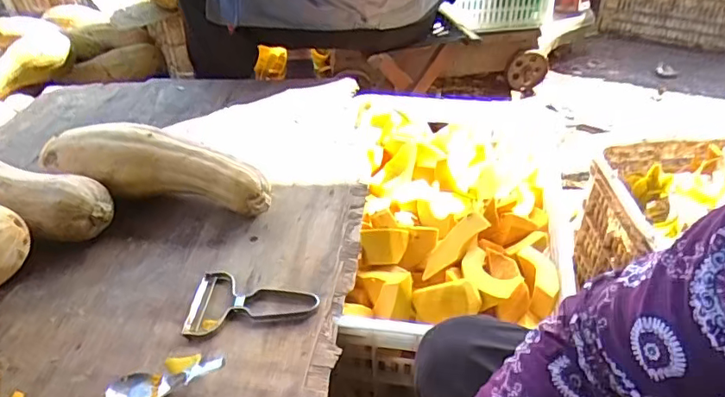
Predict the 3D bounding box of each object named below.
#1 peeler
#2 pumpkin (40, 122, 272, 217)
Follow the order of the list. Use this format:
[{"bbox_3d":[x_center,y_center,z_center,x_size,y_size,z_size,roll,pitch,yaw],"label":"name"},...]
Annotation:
[{"bbox_3d":[-0.125,0.114,0.615,0.147,0.009,0.084,-4,40,-2],"label":"peeler"},{"bbox_3d":[-0.280,-0.039,0.737,0.326,0.096,0.085,5,41,8],"label":"pumpkin"}]

